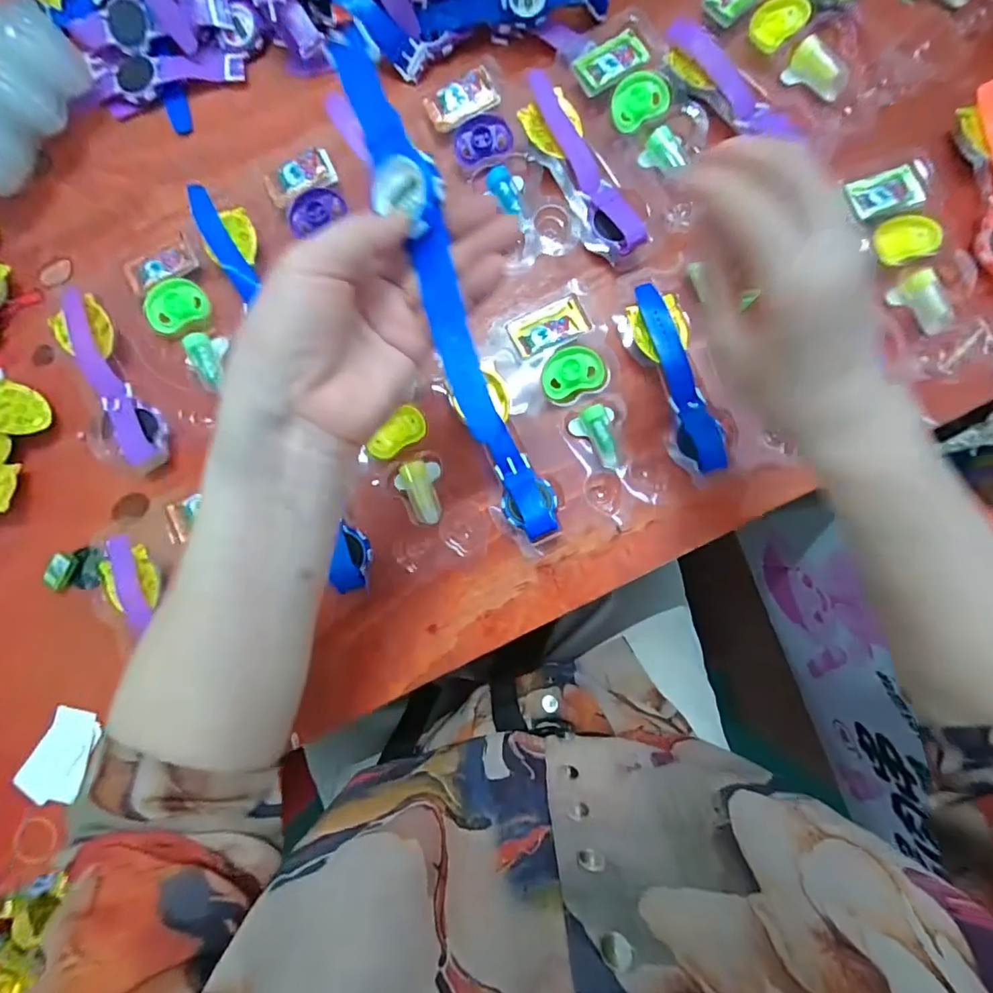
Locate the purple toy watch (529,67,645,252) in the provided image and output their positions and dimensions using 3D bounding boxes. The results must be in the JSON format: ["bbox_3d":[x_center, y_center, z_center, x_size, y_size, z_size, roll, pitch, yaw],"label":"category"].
[{"bbox_3d":[0.063,-0.248,0.376,0.023,0.019,0.147,-31,85,-2],"label":"purple toy watch"}]

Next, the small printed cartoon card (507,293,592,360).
[{"bbox_3d":[0.039,-0.127,0.377,0.057,0.005,0.036,-24,74,-2],"label":"small printed cartoon card"}]

